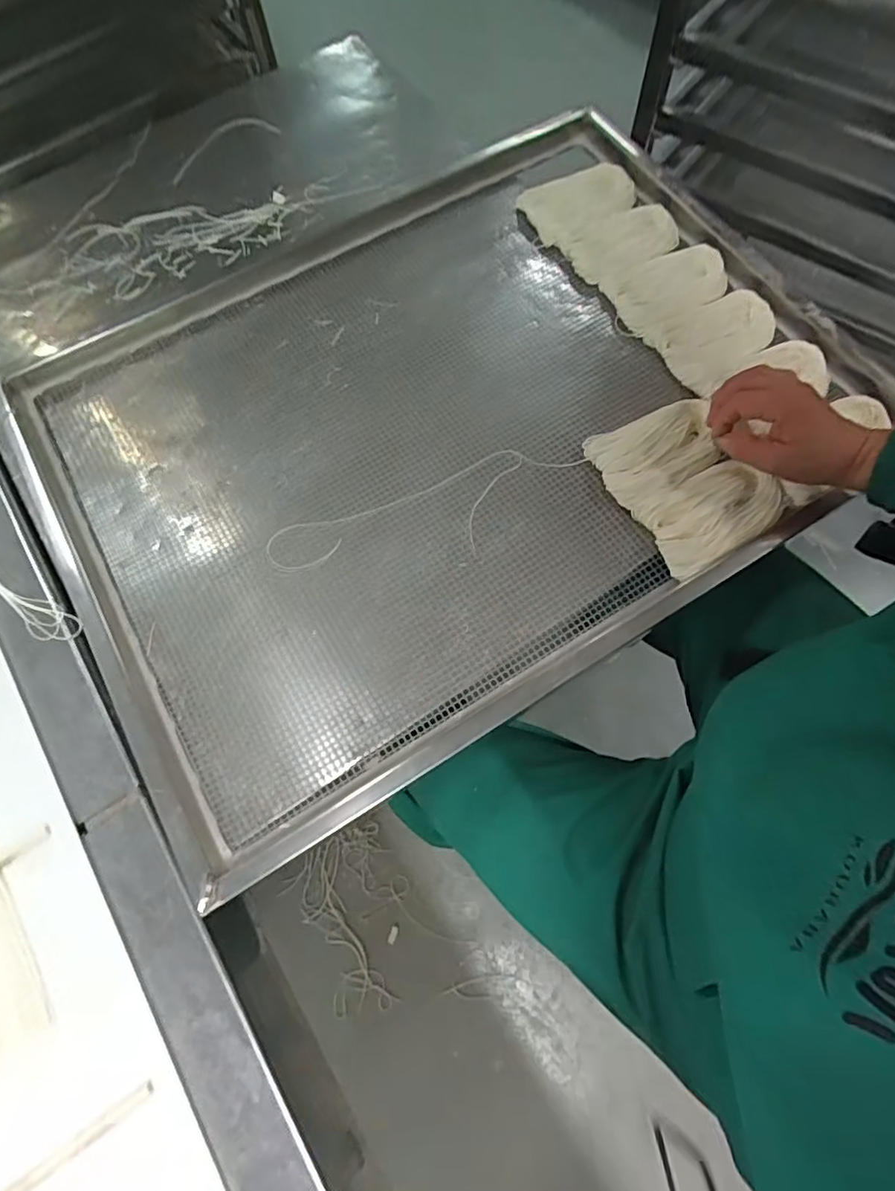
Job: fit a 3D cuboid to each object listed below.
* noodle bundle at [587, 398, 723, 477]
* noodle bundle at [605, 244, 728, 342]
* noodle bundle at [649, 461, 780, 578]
[{"bbox_3d":[0.212,-0.153,0.586,0.133,0.021,0.078,-23,70,-4],"label":"noodle bundle"},{"bbox_3d":[0.263,-0.362,0.675,0.148,0.018,0.092,-31,71,-7],"label":"noodle bundle"},{"bbox_3d":[0.255,-0.077,0.558,0.131,0.021,0.080,-31,71,-7],"label":"noodle bundle"}]

